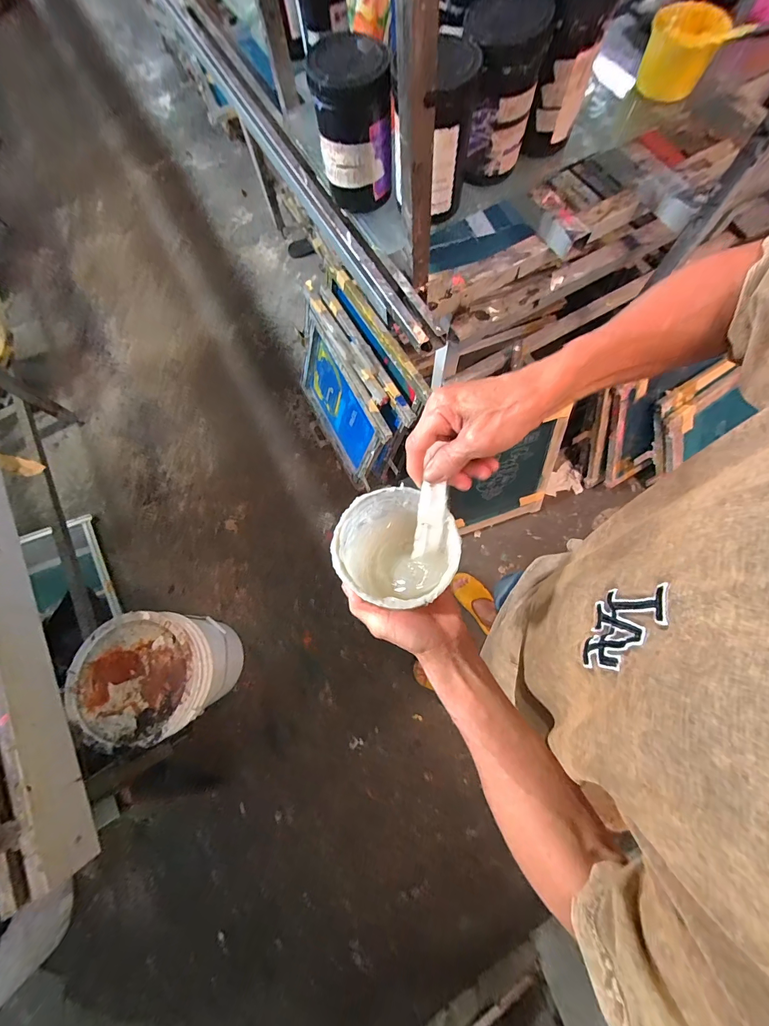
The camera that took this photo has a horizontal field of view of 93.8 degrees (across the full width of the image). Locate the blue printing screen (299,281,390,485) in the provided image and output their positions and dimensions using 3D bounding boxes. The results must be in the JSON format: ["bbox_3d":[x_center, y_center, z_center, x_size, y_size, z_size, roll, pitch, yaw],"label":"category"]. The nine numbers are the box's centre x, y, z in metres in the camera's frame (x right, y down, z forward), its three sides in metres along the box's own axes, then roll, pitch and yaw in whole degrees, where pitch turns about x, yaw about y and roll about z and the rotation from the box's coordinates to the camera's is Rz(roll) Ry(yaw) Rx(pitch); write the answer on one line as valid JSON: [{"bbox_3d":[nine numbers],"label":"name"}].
[{"bbox_3d":[-0.159,-0.398,1.224,0.044,0.374,0.580,-21,73,-27],"label":"blue printing screen"}]

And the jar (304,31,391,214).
[{"bbox_3d":[-0.044,-0.563,0.528,0.103,0.161,0.114,-3,74,2],"label":"jar"}]

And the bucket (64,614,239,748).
[{"bbox_3d":[-0.598,0.430,1.010,0.299,0.327,0.279,-1,74,2],"label":"bucket"}]

